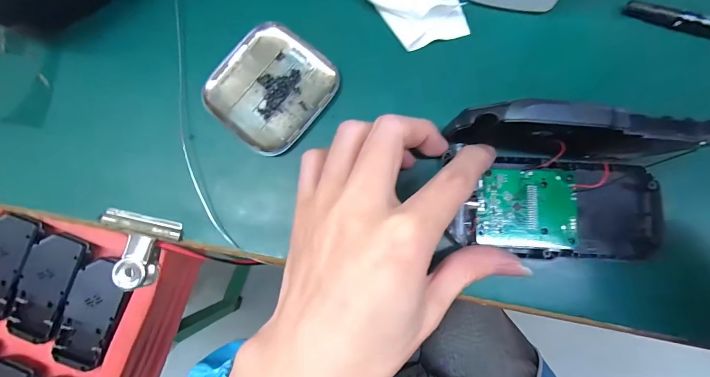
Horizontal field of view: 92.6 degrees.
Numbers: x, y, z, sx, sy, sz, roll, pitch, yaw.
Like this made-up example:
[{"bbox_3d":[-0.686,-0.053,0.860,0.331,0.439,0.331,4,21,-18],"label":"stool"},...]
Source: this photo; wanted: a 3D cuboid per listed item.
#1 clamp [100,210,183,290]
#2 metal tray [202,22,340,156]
[{"bbox_3d":[-0.133,0.039,0.212,0.047,0.018,0.044,11,84,4],"label":"clamp"},{"bbox_3d":[-0.054,-0.064,0.213,0.070,0.013,0.071,40,87,7],"label":"metal tray"}]

